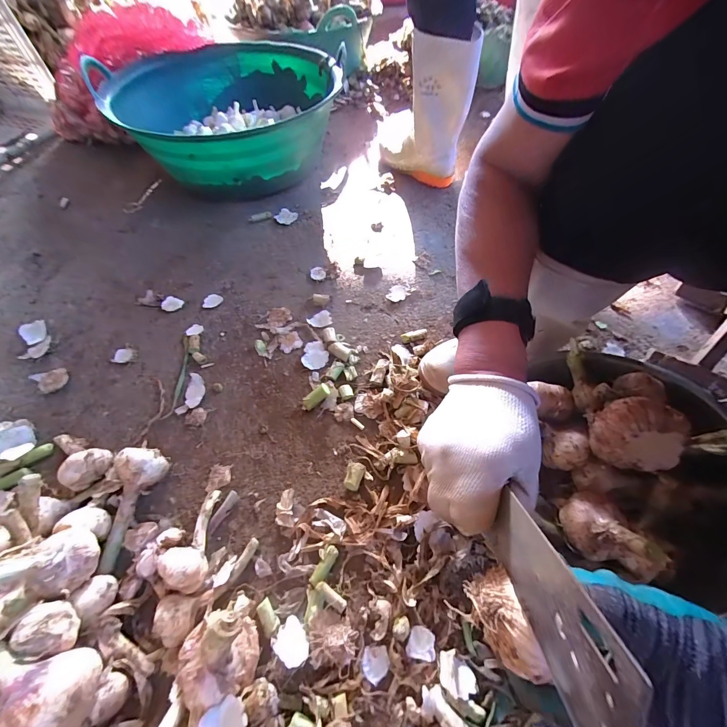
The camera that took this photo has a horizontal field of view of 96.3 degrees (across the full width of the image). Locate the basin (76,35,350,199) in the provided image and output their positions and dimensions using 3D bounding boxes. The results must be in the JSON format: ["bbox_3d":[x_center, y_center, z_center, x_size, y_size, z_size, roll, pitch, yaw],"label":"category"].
[{"bbox_3d":[-0.324,-0.613,0.826,0.513,0.189,0.547,0,57,0],"label":"basin"}]

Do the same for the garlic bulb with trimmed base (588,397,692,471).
[{"bbox_3d":[0.244,0.064,0.293,0.054,0.051,0.060,-12,59,-6],"label":"garlic bulb with trimmed base"}]

